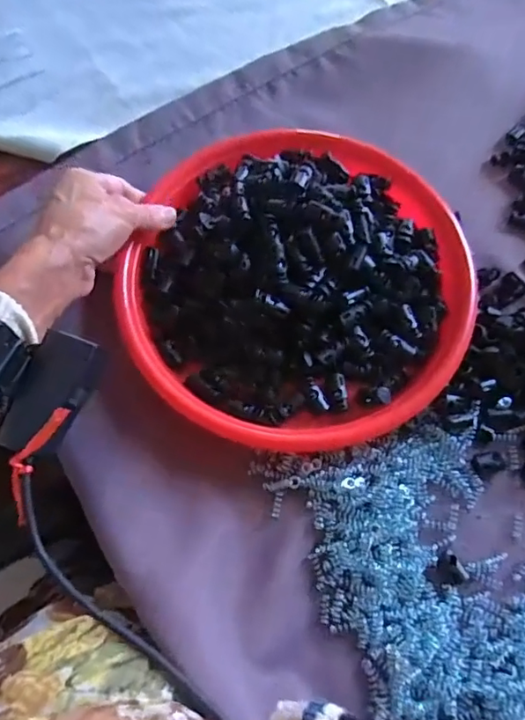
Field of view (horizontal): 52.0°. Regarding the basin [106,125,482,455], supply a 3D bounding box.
[{"bbox_3d":[0.025,-0.065,0.391,0.243,0.049,0.247,-1,70,2],"label":"basin"}]

